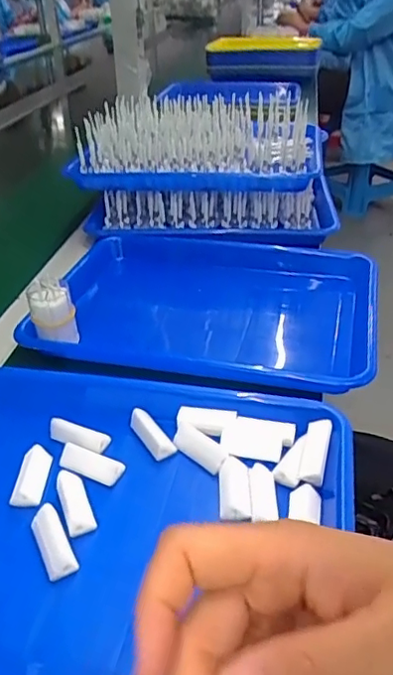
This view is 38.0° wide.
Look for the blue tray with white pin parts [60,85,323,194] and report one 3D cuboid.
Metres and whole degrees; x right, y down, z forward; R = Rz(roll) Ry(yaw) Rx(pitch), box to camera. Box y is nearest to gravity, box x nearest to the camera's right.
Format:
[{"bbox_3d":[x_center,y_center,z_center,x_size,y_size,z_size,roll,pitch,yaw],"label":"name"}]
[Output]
[{"bbox_3d":[0.013,-0.279,0.784,0.307,0.075,0.252,4,34,9],"label":"blue tray with white pin parts"}]

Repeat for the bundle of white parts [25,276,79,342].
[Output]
[{"bbox_3d":[-0.134,-0.026,0.529,0.039,0.053,0.030,-12,35,-14],"label":"bundle of white parts"}]

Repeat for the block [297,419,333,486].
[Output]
[{"bbox_3d":[0.084,0.080,0.402,0.018,0.011,0.050,9,48,15],"label":"block"}]

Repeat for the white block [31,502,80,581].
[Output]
[{"bbox_3d":[-0.091,0.128,0.360,0.020,0.018,0.045,-19,37,-24],"label":"white block"}]

